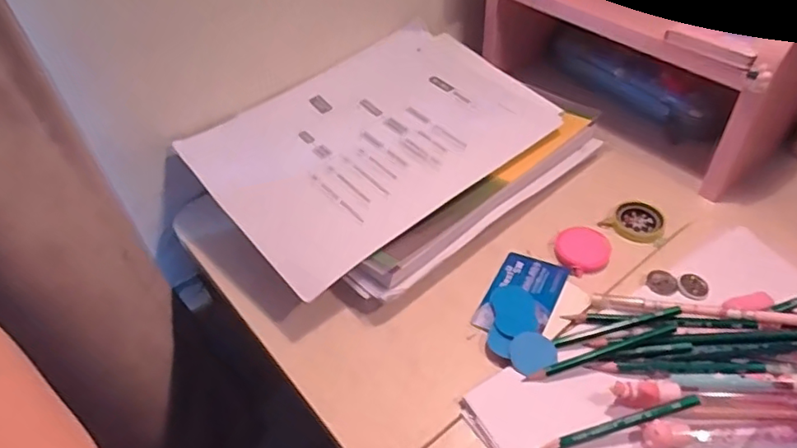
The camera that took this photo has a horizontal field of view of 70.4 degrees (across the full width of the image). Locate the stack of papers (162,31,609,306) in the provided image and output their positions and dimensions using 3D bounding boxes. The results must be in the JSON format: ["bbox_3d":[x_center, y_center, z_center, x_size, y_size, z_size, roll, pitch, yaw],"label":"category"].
[{"bbox_3d":[-0.008,-0.064,0.540,0.312,0.074,0.233,-34,52,-27],"label":"stack of papers"}]

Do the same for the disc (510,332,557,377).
[{"bbox_3d":[0.098,0.094,0.413,0.033,0.006,0.030,-2,45,2],"label":"disc"}]

